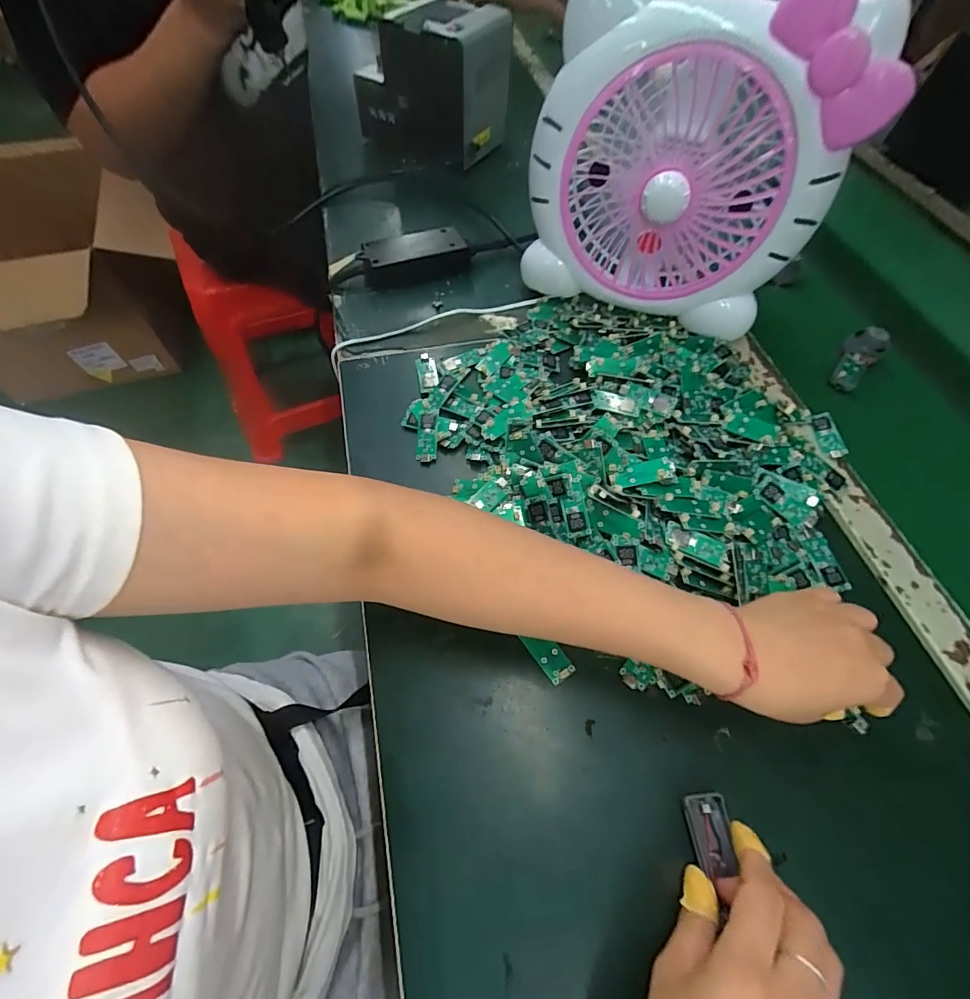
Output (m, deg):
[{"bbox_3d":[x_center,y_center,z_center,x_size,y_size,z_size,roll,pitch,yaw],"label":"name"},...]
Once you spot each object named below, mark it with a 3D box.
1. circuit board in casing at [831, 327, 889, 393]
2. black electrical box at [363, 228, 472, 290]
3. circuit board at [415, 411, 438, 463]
[{"bbox_3d":[0.388,-0.149,0.479,0.033,0.026,0.075,40,68,19],"label":"circuit board in casing"},{"bbox_3d":[-0.079,-0.280,0.534,0.121,0.034,0.051,-10,62,-5],"label":"black electrical box"},{"bbox_3d":[-0.052,-0.059,0.414,0.017,0.004,0.050,1,61,0],"label":"circuit board"}]

